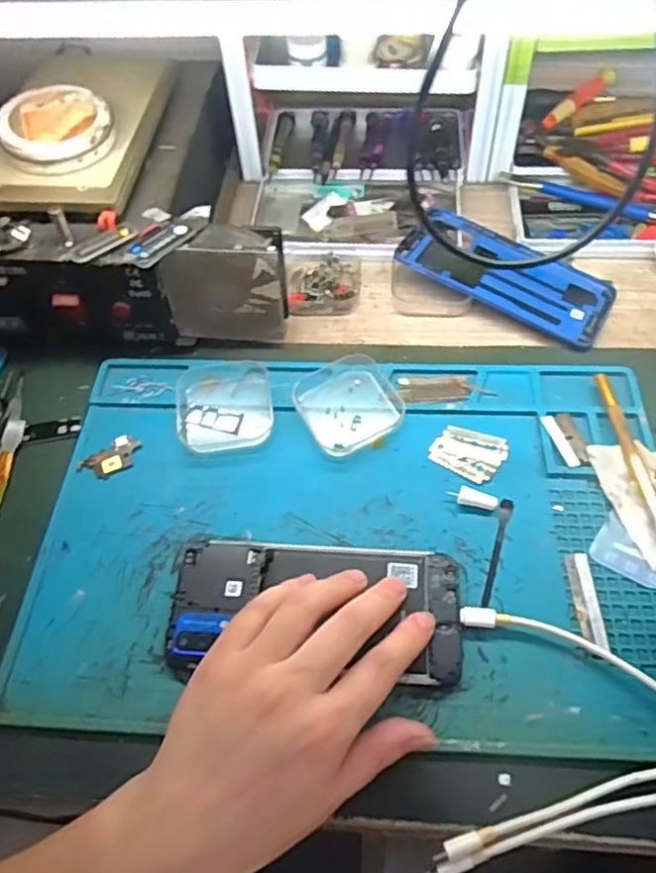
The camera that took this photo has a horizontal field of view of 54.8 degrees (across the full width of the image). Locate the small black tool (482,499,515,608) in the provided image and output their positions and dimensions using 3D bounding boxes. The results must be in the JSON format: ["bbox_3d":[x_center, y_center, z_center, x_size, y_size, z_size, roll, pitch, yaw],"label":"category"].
[{"bbox_3d":[0.099,0.066,0.371,0.008,0.004,0.070,15,60,12],"label":"small black tool"}]

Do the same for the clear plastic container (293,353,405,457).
[{"bbox_3d":[0.014,-0.023,0.430,0.064,0.011,0.067,-27,60,-14],"label":"clear plastic container"}]

